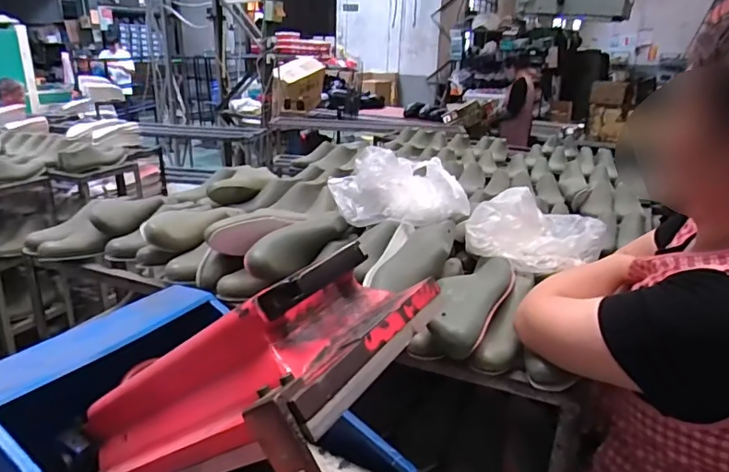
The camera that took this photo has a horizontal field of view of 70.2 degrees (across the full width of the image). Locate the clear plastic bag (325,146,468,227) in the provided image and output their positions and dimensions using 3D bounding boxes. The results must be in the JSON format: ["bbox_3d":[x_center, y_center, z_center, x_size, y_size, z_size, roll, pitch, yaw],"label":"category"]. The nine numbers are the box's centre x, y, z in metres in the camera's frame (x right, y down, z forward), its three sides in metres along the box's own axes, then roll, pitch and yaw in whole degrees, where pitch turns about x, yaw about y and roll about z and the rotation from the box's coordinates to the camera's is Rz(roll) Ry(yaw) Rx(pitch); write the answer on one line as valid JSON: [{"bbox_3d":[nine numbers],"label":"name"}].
[{"bbox_3d":[0.068,-0.099,1.040,0.273,0.123,0.127,2,21,-1],"label":"clear plastic bag"}]

